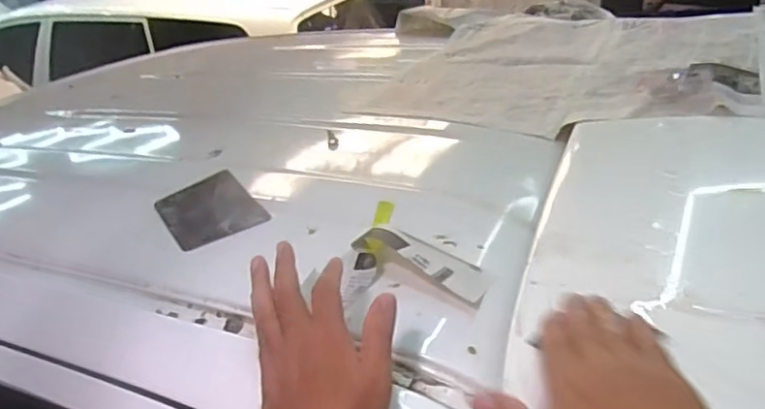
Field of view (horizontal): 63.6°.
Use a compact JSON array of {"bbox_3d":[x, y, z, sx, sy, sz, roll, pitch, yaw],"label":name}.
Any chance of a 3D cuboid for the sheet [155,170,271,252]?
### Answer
[{"bbox_3d":[-0.199,0.002,0.701,0.095,0.009,0.136,-20,30,-24],"label":"sheet"}]

